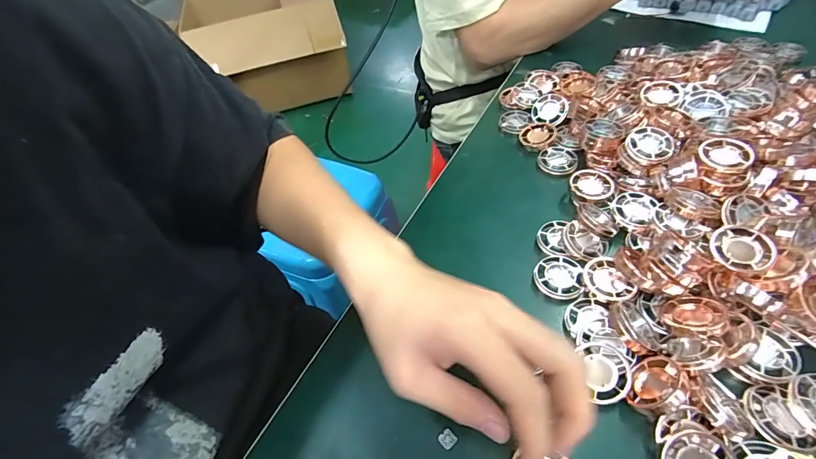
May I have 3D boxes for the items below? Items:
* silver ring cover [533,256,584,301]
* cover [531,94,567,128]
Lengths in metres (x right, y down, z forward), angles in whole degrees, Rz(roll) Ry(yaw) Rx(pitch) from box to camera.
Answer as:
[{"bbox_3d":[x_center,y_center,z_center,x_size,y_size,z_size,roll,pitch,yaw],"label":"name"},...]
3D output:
[{"bbox_3d":[0.123,0.040,0.319,0.036,0.007,0.041,6,52,10],"label":"silver ring cover"},{"bbox_3d":[0.164,-0.137,0.448,0.040,0.009,0.042,-41,58,10],"label":"cover"}]

